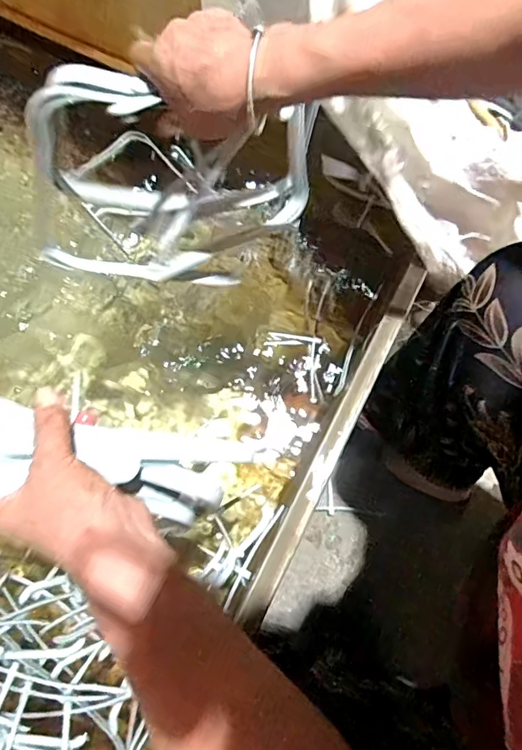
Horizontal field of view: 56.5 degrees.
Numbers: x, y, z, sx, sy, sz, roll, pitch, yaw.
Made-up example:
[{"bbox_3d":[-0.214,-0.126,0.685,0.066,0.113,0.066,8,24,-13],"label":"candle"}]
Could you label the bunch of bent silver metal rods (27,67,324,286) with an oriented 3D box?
[{"bbox_3d":[-0.072,-0.170,0.437,0.250,0.179,0.130,-7,72,-4],"label":"bunch of bent silver metal rods"}]

